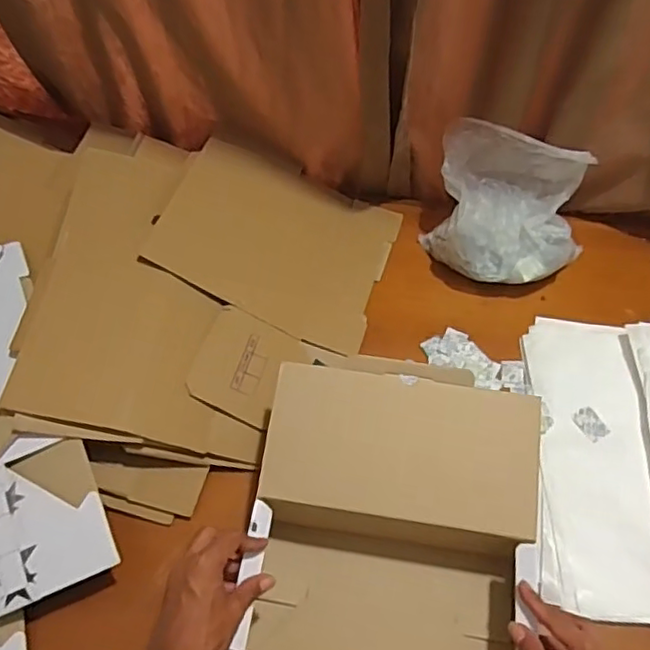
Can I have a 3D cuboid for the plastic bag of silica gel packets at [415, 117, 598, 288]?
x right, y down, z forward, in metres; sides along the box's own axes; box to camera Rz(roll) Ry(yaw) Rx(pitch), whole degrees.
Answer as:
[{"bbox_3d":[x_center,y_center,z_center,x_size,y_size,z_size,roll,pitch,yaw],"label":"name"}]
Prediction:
[{"bbox_3d":[0.248,-0.158,0.826,0.208,0.161,0.149,15,57,8],"label":"plastic bag of silica gel packets"}]

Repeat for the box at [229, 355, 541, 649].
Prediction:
[{"bbox_3d":[0.069,0.213,0.652,0.278,0.161,0.290,9,56,4],"label":"box"}]

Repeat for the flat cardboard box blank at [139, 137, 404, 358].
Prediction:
[{"bbox_3d":[-0.060,-0.125,0.862,0.302,0.019,0.265,26,56,-9],"label":"flat cardboard box blank"}]

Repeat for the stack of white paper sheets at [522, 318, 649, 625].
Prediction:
[{"bbox_3d":[0.316,0.151,0.731,0.131,0.030,0.365,6,56,2],"label":"stack of white paper sheets"}]

